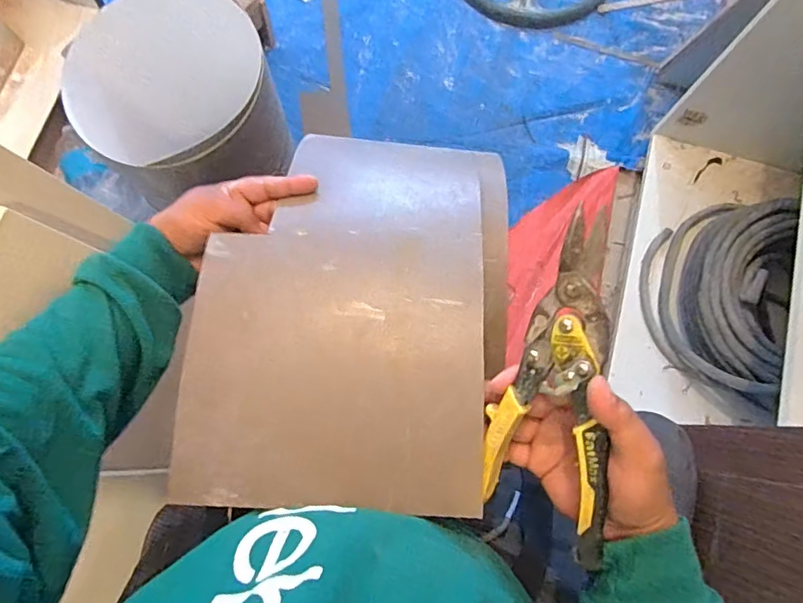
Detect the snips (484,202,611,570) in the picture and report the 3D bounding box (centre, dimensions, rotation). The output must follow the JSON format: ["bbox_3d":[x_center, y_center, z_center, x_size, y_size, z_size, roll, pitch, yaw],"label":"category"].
[{"bbox_3d":[0.105,0.054,0.359,0.091,0.024,0.227,10,96,32],"label":"snips"}]

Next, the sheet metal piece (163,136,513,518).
[{"bbox_3d":[-0.035,-0.006,0.440,0.255,0.091,0.331,3,77,-1],"label":"sheet metal piece"}]

